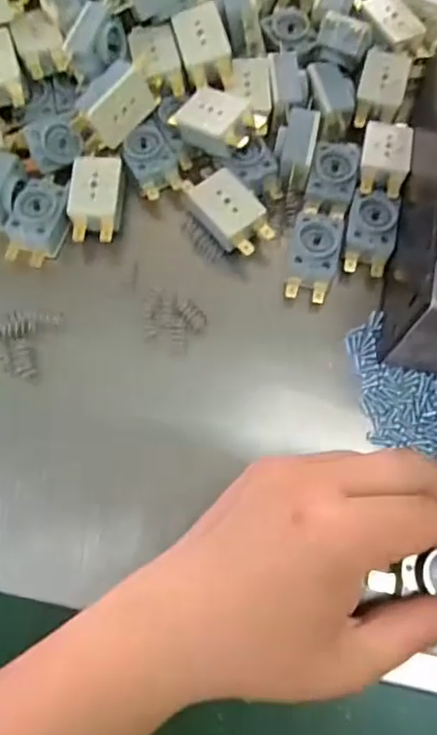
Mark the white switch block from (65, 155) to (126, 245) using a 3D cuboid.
[{"bbox_3d":[-0.068,-0.094,0.312,0.027,0.014,0.049,3,73,2],"label":"white switch block"}]

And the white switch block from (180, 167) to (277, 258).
[{"bbox_3d":[0.006,-0.087,0.310,0.031,0.014,0.053,-33,75,-8],"label":"white switch block"}]

